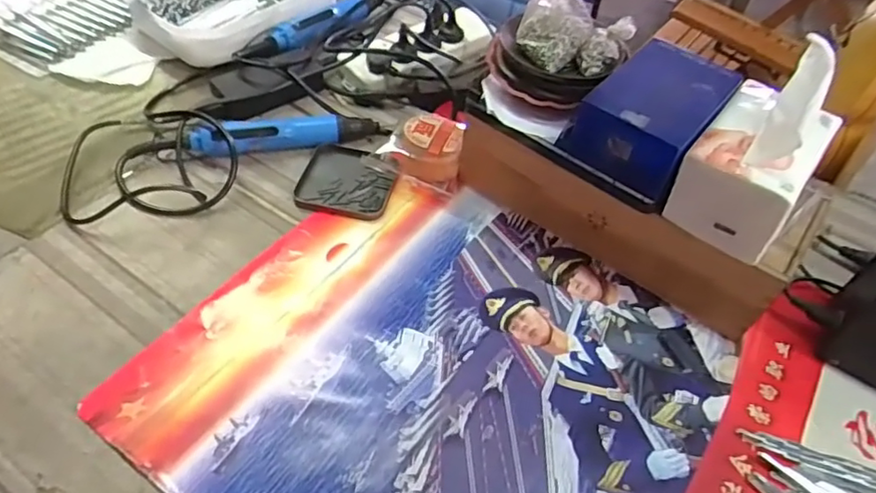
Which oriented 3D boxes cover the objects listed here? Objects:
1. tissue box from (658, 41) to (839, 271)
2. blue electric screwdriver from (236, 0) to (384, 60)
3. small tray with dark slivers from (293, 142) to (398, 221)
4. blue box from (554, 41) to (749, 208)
[{"bbox_3d":[0.273,-0.086,0.494,0.091,0.132,0.135,33,55,21],"label":"tissue box"},{"bbox_3d":[-0.159,-0.299,0.805,0.043,0.033,0.254,36,56,23],"label":"blue electric screwdriver"},{"bbox_3d":[-0.101,-0.075,0.674,0.104,0.010,0.105,12,50,5],"label":"small tray with dark slivers"},{"bbox_3d":[0.189,-0.119,0.534,0.101,0.075,0.135,33,55,21],"label":"blue box"}]

